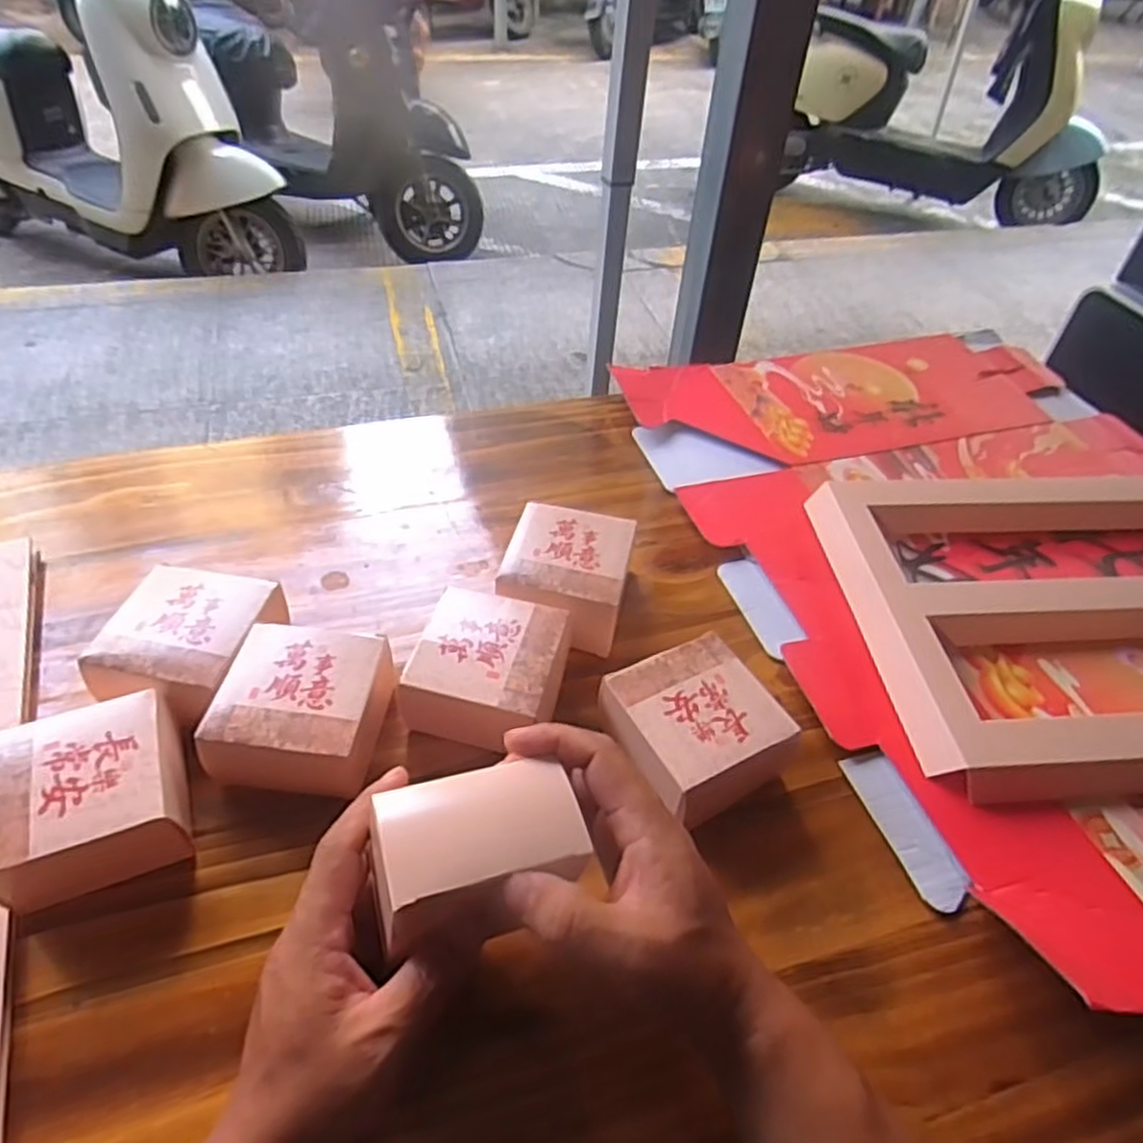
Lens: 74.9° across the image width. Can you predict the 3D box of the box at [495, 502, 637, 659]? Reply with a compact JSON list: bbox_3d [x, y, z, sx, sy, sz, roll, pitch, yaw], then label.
[{"bbox_3d":[-0.003,0.004,0.536,0.083,0.050,0.095,10,47,5],"label":"box"}]

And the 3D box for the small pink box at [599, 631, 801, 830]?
[{"bbox_3d":[0.073,0.096,0.454,0.091,0.052,0.084,-21,52,-23],"label":"small pink box"}]

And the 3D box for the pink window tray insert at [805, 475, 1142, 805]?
[{"bbox_3d":[0.396,0.018,0.555,0.379,0.031,0.300,-1,47,-6],"label":"pink window tray insert"}]

